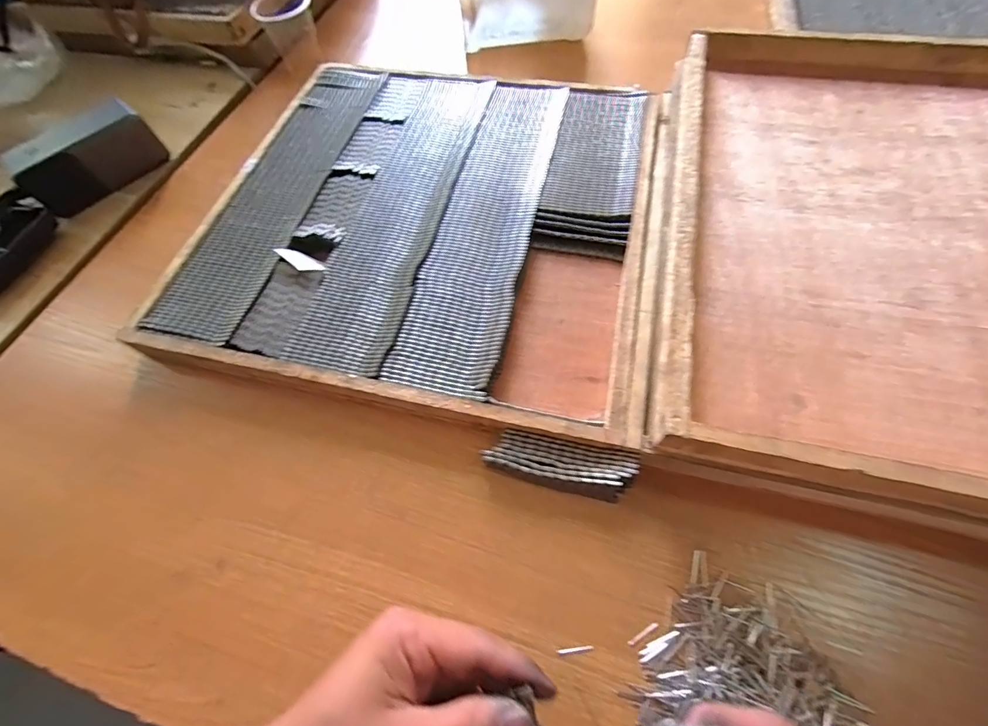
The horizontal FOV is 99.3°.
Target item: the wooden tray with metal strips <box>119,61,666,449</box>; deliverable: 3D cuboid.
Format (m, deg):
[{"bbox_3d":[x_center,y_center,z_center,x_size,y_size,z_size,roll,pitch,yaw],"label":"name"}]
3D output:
[{"bbox_3d":[-0.057,-0.141,0.399,0.399,0.040,0.385,11,65,9],"label":"wooden tray with metal strips"}]

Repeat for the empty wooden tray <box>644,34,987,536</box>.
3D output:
[{"bbox_3d":[0.321,-0.091,0.279,0.394,0.027,0.388,7,65,8],"label":"empty wooden tray"}]

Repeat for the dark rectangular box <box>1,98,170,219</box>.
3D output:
[{"bbox_3d":[-0.418,-0.212,0.436,0.039,0.056,0.128,36,70,19],"label":"dark rectangular box"}]

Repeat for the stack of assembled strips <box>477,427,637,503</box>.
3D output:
[{"bbox_3d":[0.045,0.070,0.287,0.097,0.023,0.030,11,65,9],"label":"stack of assembled strips"}]

